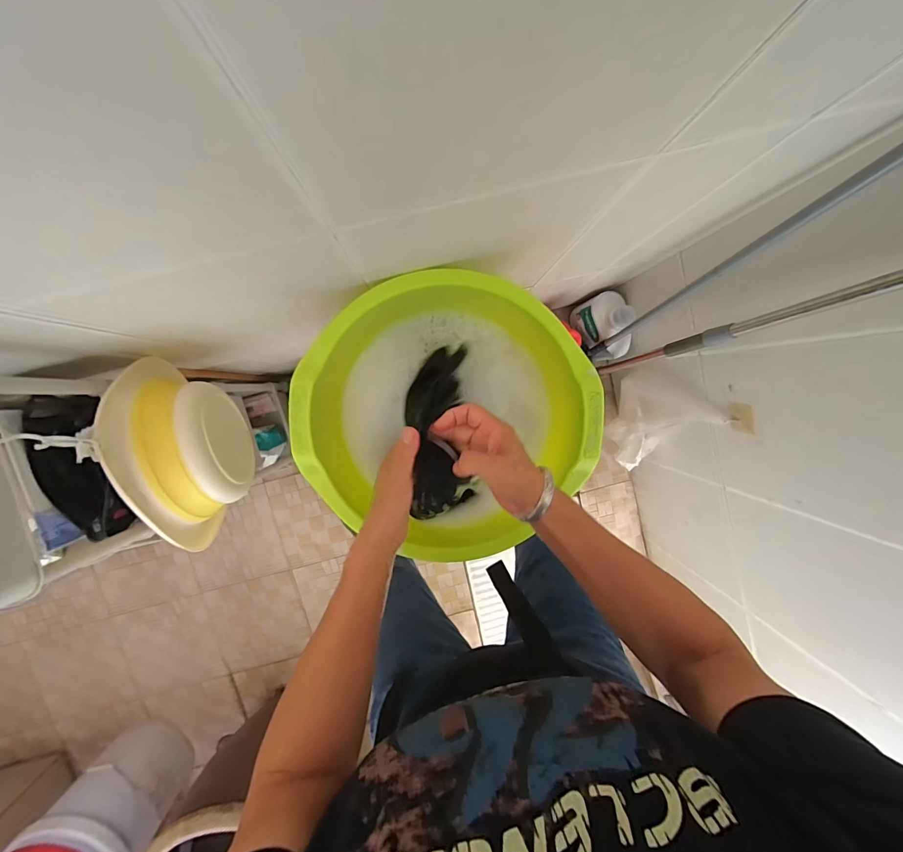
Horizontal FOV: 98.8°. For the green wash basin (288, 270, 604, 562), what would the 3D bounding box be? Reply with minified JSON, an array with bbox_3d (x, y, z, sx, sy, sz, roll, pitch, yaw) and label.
[{"bbox_3d":[-0.027,-0.006,0.584,0.356,0.126,0.376,0,96,-2],"label":"green wash basin"}]

